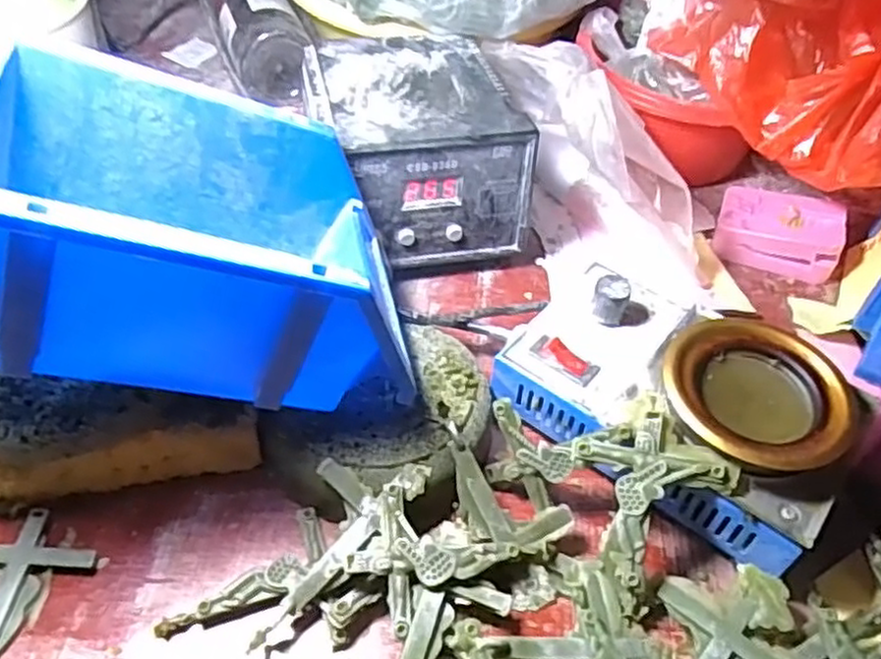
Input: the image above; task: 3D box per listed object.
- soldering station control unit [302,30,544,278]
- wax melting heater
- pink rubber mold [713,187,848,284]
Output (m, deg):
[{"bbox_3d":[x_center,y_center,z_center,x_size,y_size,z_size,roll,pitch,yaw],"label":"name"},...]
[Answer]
[{"bbox_3d":[-0.016,-0.115,0.438,0.111,0.077,0.135,-6,49,-9],"label":"soldering station control unit"},{"bbox_3d":[0.110,0.030,0.343,0.151,0.060,0.095,30,53,22],"label":"wax melting heater"},{"bbox_3d":[0.209,-0.062,0.454,0.070,0.027,0.047,16,49,11],"label":"pink rubber mold"}]

